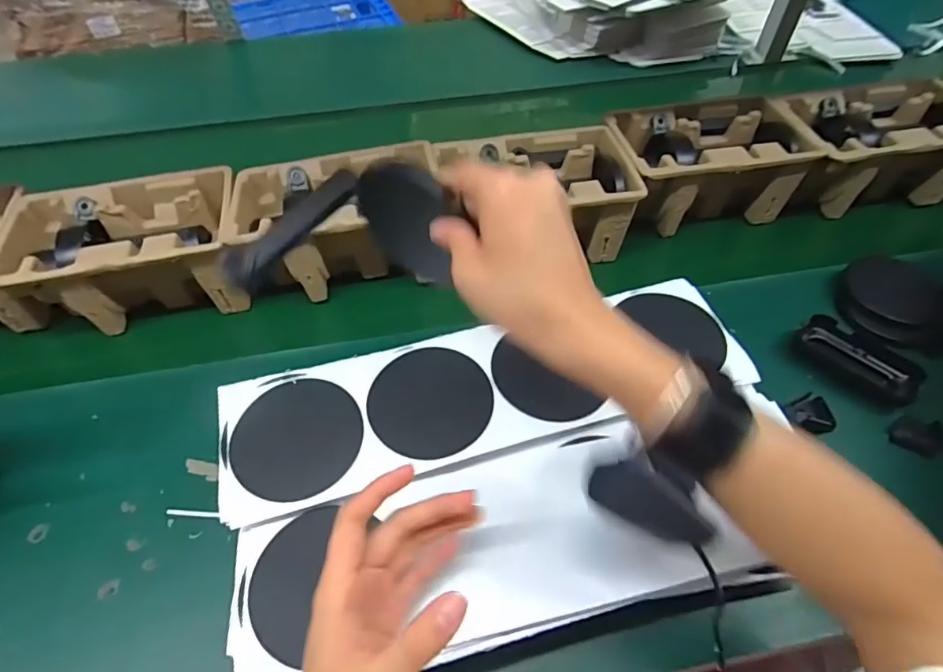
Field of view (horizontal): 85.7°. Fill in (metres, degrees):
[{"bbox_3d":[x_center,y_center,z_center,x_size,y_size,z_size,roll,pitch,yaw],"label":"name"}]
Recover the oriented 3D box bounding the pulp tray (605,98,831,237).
[{"bbox_3d":[0.286,-0.215,0.648,0.218,0.101,0.138,-7,49,-5],"label":"pulp tray"}]

